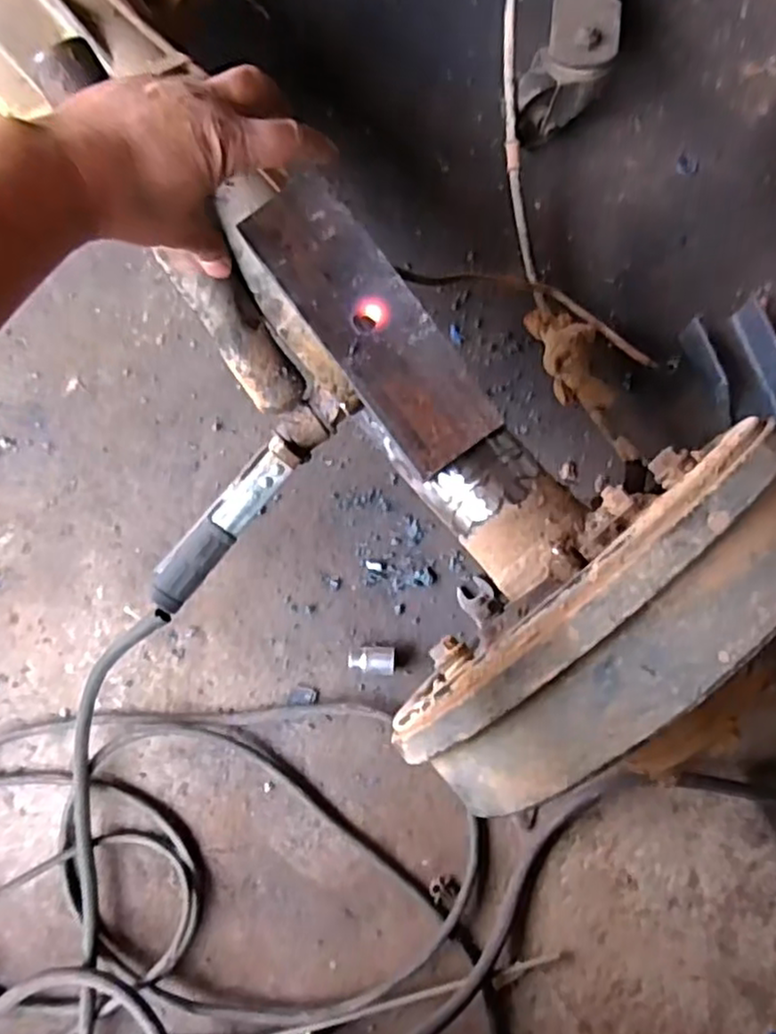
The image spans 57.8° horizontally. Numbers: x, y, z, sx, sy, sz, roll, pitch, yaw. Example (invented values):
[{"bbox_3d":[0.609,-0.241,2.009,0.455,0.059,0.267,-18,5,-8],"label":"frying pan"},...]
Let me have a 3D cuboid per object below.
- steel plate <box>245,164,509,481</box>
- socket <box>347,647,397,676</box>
[{"bbox_3d":[-0.010,-0.119,0.432,0.063,0.005,0.194,-36,89,0],"label":"steel plate"},{"bbox_3d":[-0.014,0.126,0.621,0.040,0.027,0.023,4,81,4],"label":"socket"}]

